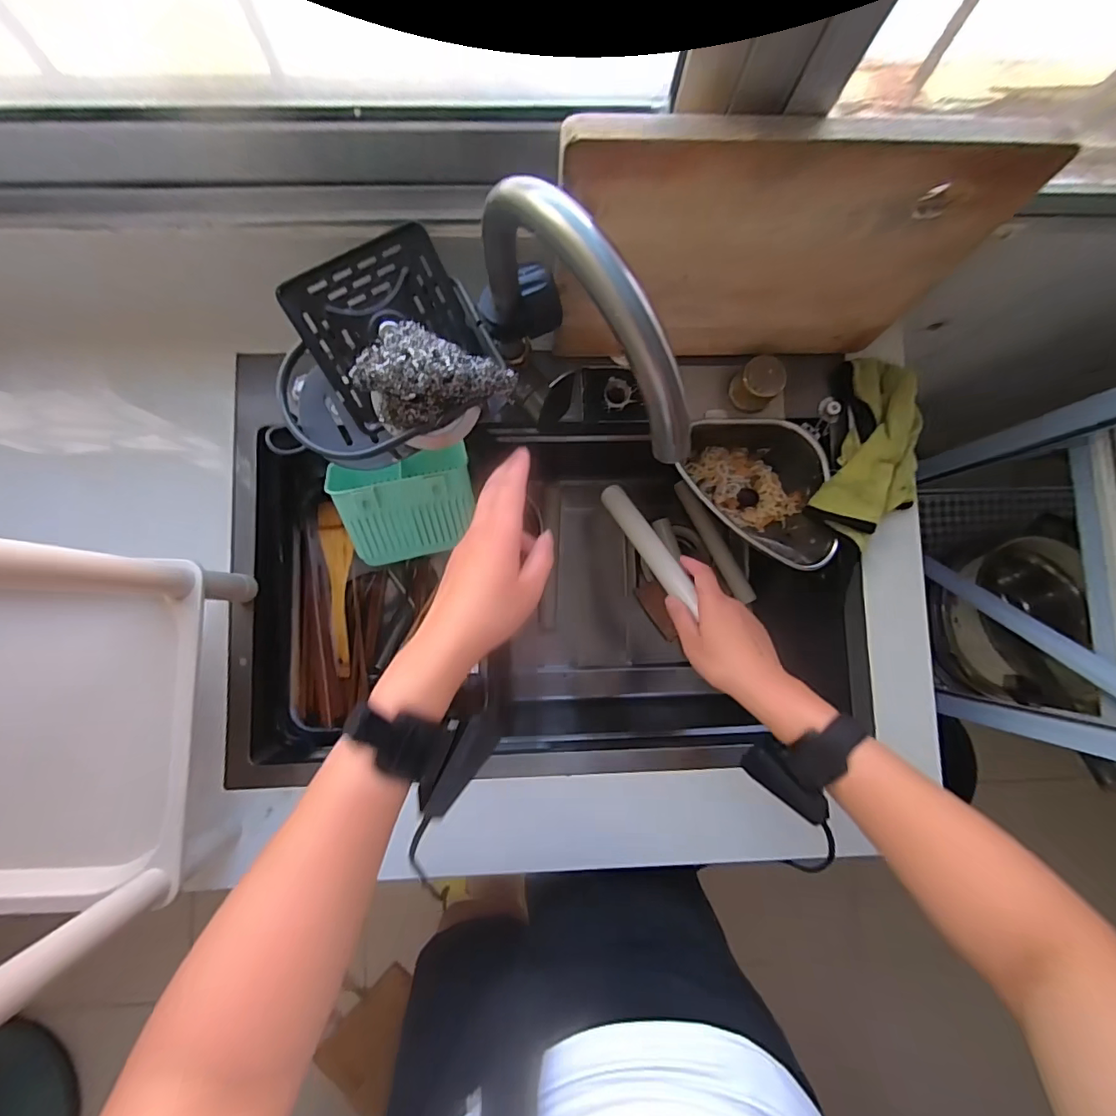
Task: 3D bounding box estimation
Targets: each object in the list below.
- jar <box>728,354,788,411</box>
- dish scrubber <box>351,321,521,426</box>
[{"bbox_3d":[0.217,-0.188,0.559,0.042,0.048,0.044,0,85,-3],"label":"jar"},{"bbox_3d":[-0.097,-0.130,0.394,0.110,0.057,0.074,29,85,0],"label":"dish scrubber"}]

